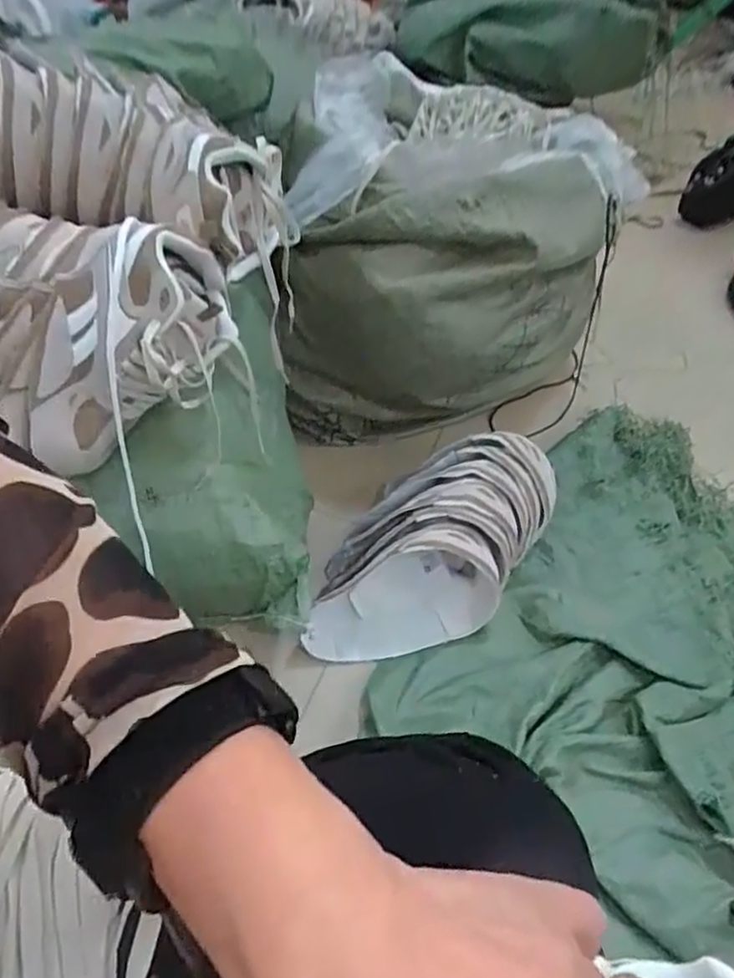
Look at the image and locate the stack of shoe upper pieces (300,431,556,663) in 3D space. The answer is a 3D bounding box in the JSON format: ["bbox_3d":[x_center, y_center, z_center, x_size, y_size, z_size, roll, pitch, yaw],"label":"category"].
[{"bbox_3d":[0.095,0.072,0.859,0.385,0.139,0.196,-36,58,-25],"label":"stack of shoe upper pieces"}]

